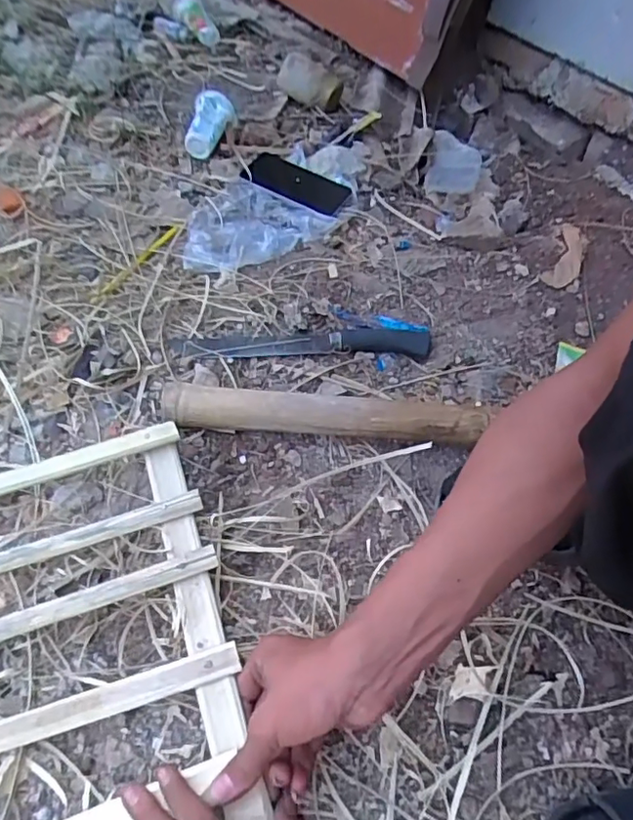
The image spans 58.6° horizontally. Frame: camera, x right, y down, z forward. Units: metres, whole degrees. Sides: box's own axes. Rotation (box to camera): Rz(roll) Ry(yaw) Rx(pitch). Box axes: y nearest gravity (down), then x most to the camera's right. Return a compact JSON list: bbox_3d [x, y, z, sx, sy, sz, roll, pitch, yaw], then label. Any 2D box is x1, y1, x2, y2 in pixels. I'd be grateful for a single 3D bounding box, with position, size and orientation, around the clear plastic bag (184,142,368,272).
[{"bbox_3d":[-0.052,-0.310,0.830,0.163,0.033,0.383,35,54,24],"label":"clear plastic bag"}]

